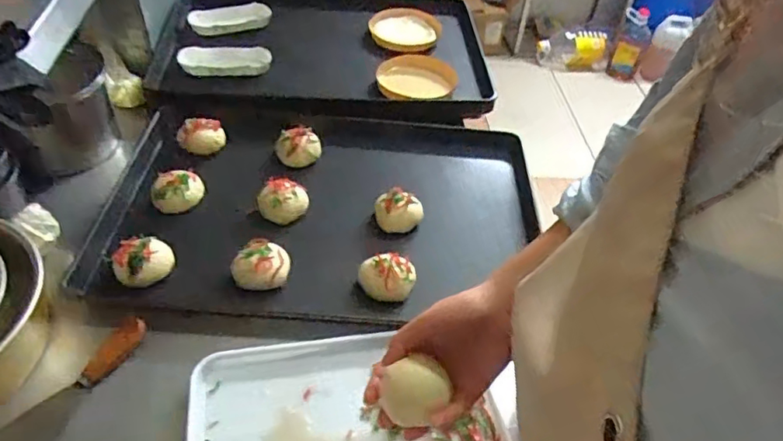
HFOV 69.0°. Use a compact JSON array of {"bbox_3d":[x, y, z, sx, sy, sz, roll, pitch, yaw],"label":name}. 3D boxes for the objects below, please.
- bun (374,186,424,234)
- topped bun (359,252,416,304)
[{"bbox_3d":[0.009,-0.016,0.799,0.064,0.037,0.055,-16,49,-21],"label":"bun"},{"bbox_3d":[-0.005,0.071,0.718,0.069,0.041,0.058,17,46,10],"label":"topped bun"}]

